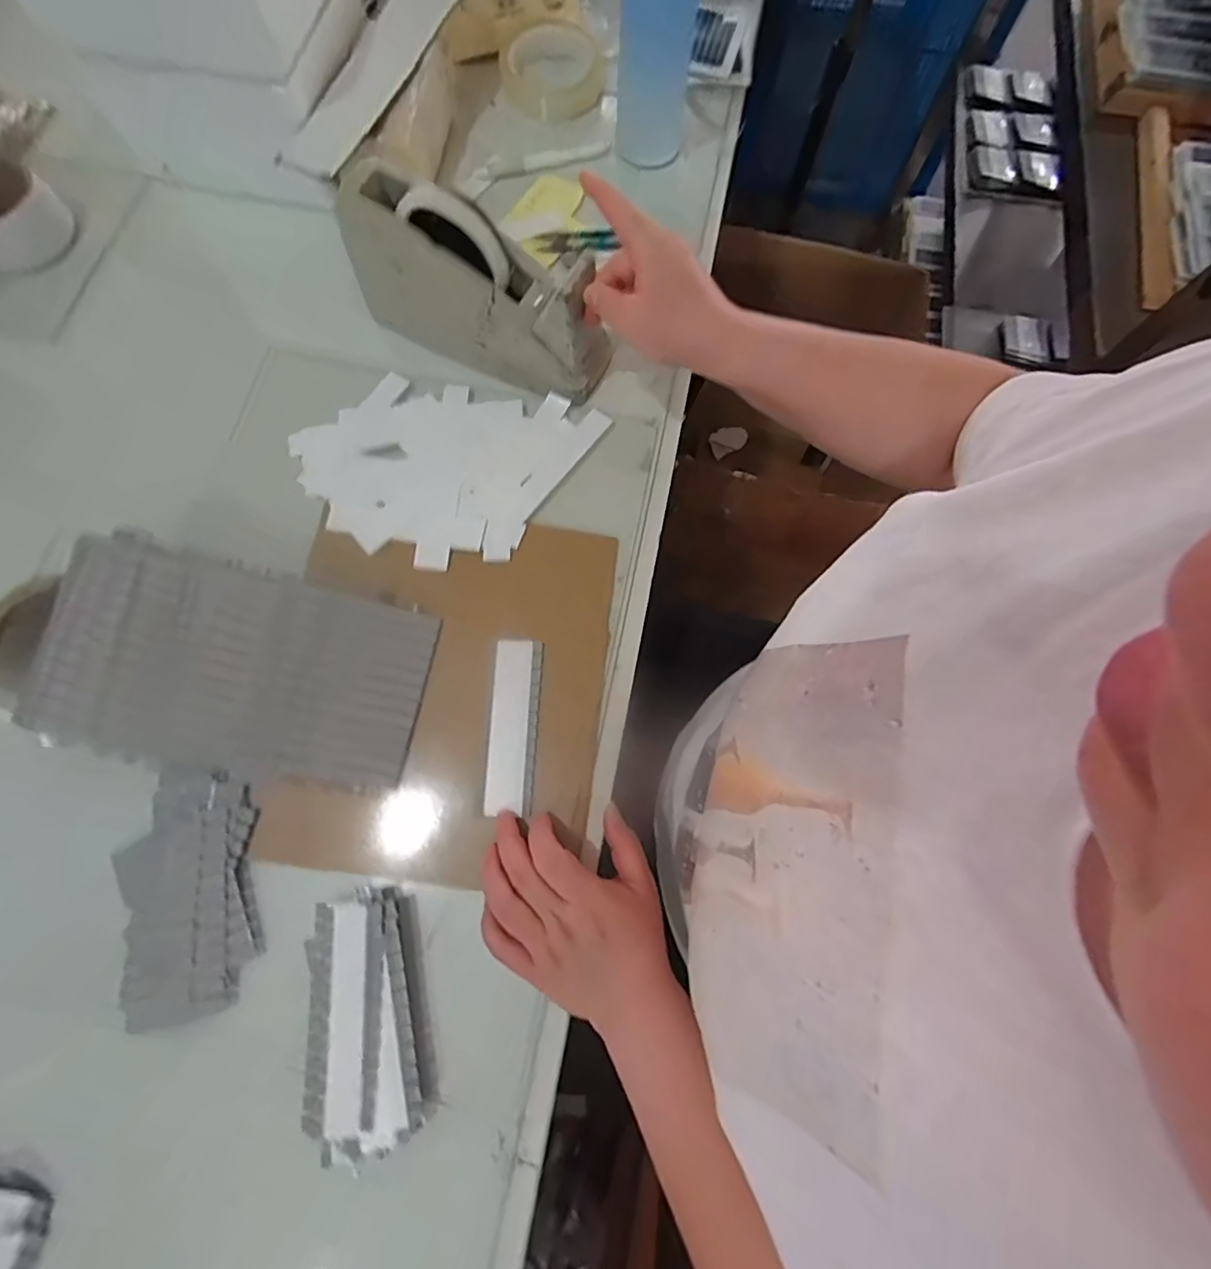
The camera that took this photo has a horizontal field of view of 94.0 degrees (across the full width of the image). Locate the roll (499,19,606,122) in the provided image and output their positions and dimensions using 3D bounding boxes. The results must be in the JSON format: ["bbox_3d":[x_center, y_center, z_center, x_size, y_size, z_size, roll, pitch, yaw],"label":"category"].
[{"bbox_3d":[-0.054,-0.589,0.591,0.104,0.031,0.104,0,75,-1],"label":"roll"}]

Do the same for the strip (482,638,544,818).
[{"bbox_3d":[-0.067,0.065,0.410,0.034,0.009,0.123,3,75,-1],"label":"strip"}]

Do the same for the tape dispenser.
[{"bbox_3d":[-0.102,-0.279,0.453,0.214,0.106,0.073,23,75,5],"label":"tape dispenser"}]

